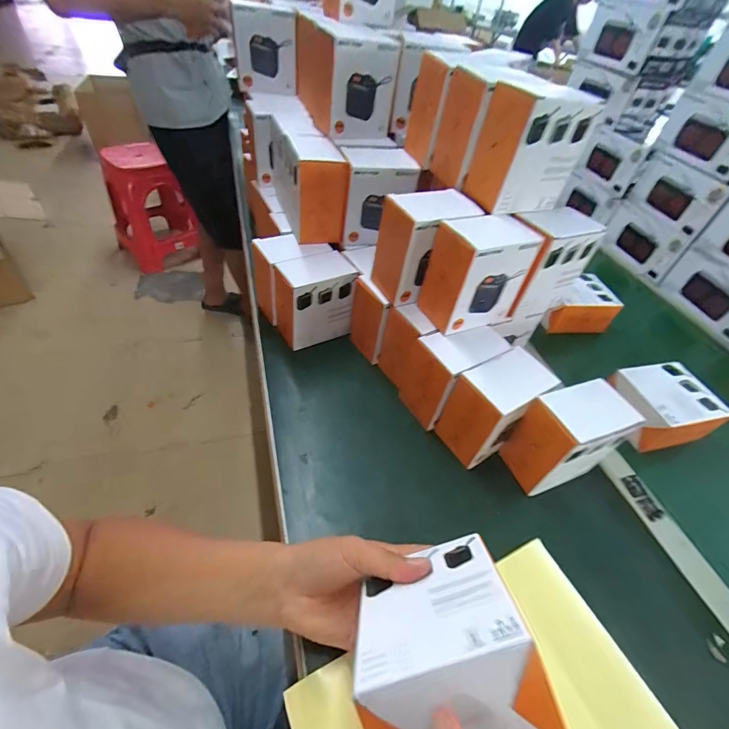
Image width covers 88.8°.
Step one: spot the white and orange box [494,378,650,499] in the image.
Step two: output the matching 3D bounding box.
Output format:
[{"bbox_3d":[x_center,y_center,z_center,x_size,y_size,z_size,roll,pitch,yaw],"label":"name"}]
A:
[{"bbox_3d":[0.226,0.085,0.423,0.110,0.103,0.066,-14,50,-20],"label":"white and orange box"}]

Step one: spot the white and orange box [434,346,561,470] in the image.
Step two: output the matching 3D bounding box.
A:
[{"bbox_3d":[0.154,0.052,0.446,0.112,0.106,0.069,-22,53,-26],"label":"white and orange box"}]

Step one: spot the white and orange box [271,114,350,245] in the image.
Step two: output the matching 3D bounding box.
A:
[{"bbox_3d":[-0.089,-0.280,0.568,0.072,0.114,0.189,-10,48,-17],"label":"white and orange box"}]

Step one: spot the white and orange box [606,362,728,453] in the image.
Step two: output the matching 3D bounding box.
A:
[{"bbox_3d":[0.416,0.058,0.521,0.131,0.057,0.101,-5,47,-12],"label":"white and orange box"}]

